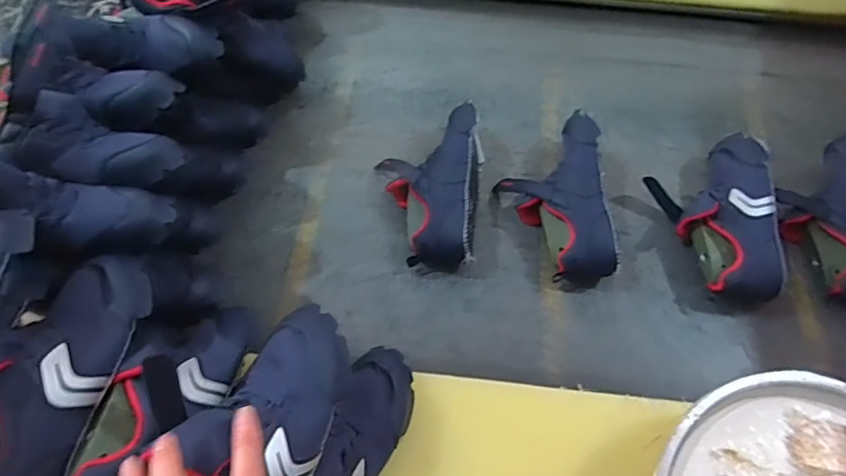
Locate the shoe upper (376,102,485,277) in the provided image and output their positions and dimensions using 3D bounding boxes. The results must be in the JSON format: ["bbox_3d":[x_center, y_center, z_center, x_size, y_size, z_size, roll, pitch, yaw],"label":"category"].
[{"bbox_3d":[0.009,-0.087,0.791,0.158,0.076,0.261,9,61,2],"label":"shoe upper"}]

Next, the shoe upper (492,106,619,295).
[{"bbox_3d":[0.191,-0.063,0.790,0.139,0.080,0.261,0,61,-2],"label":"shoe upper"}]

